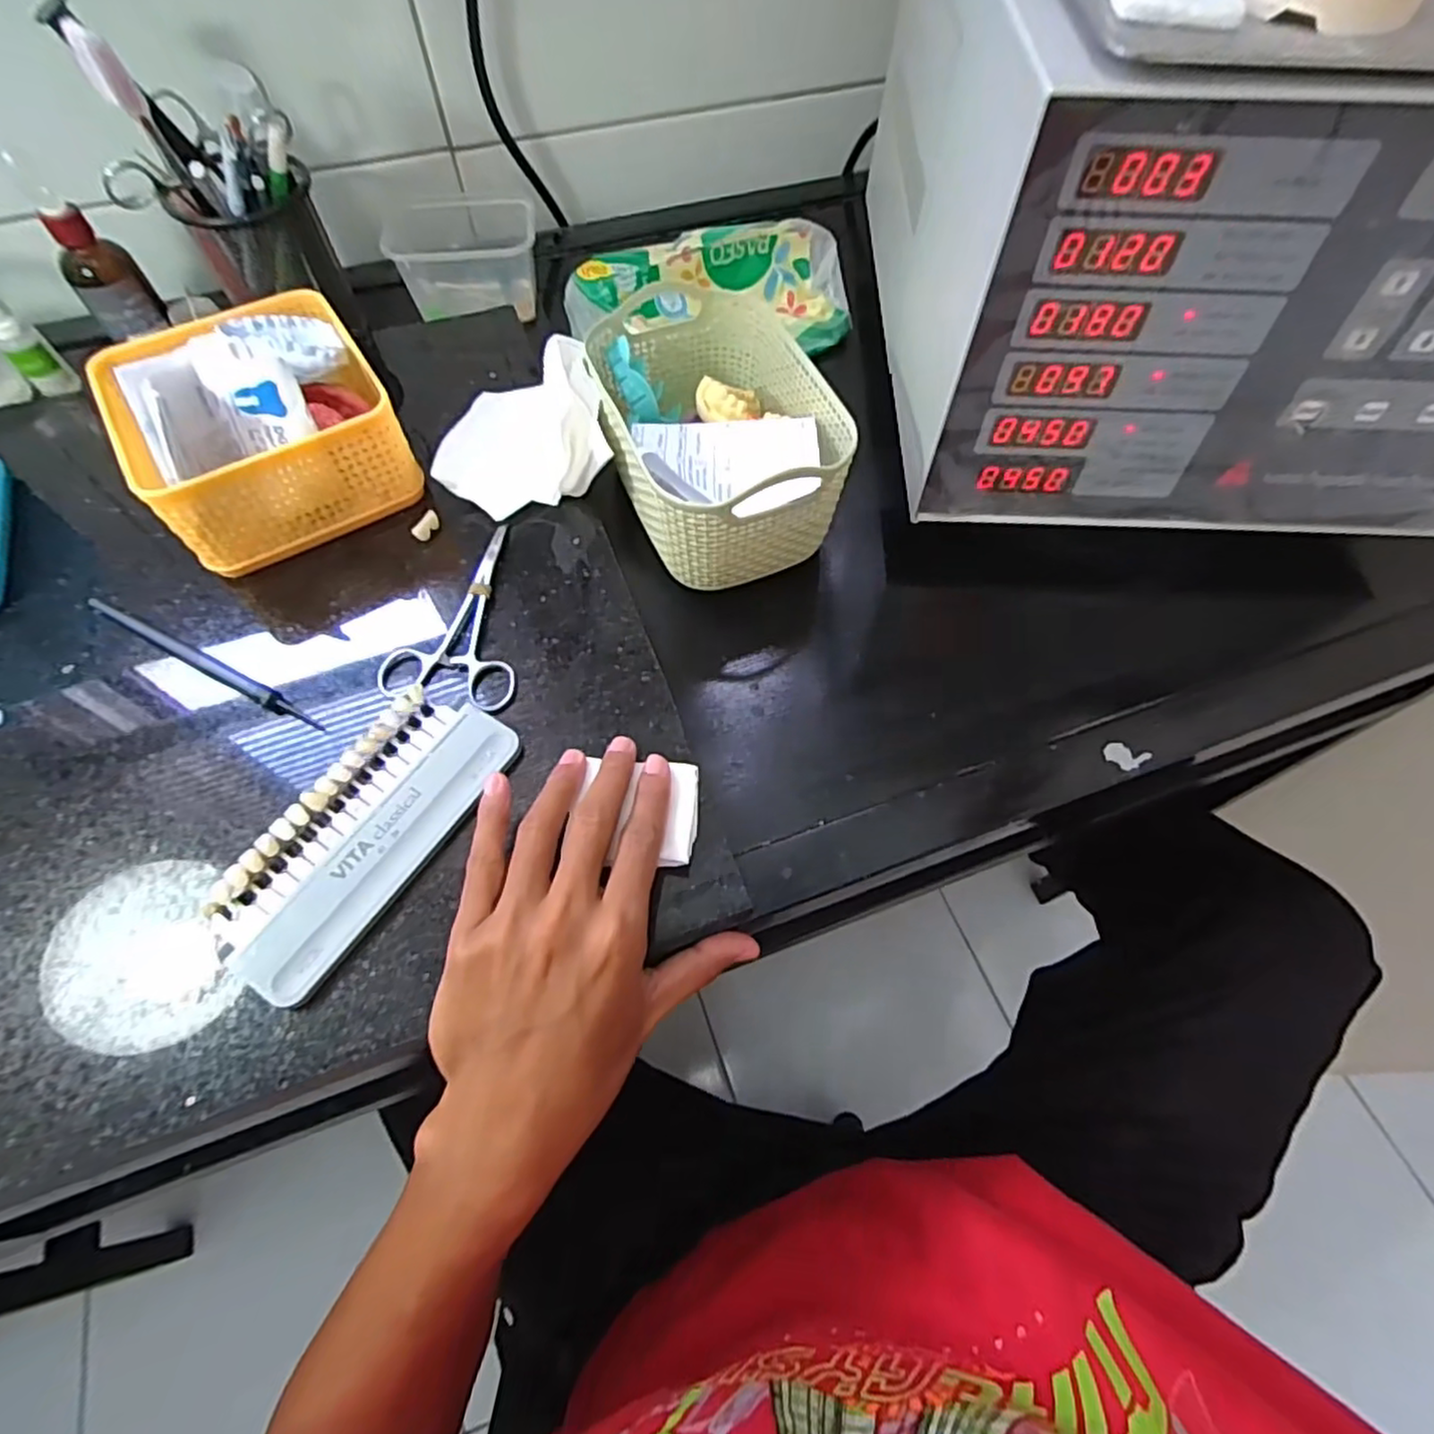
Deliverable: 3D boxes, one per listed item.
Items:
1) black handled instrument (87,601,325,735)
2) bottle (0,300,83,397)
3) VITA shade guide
[{"bbox_3d":[-0.271,-0.031,0.362,0.150,0.013,0.010,26,65,12],"label":"black handled instrument"},{"bbox_3d":[-0.462,-0.249,0.462,0.021,0.075,0.024,41,68,18],"label":"bottle"},{"bbox_3d":[-0.162,0.049,0.318,0.068,0.009,0.145,31,66,14],"label":"VITA shade guide"}]

